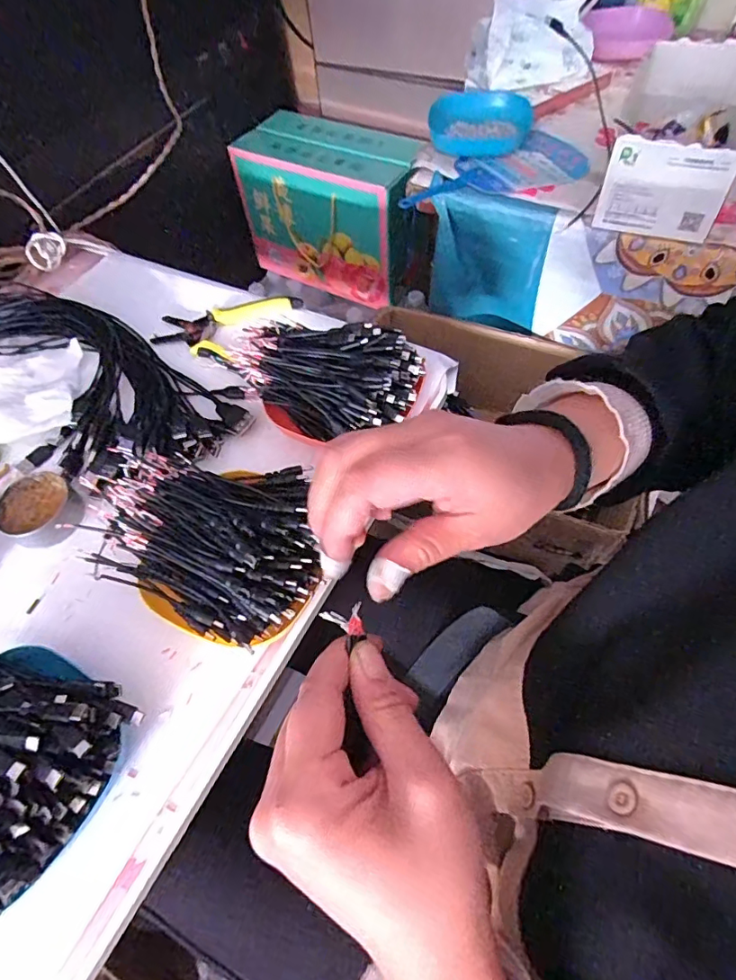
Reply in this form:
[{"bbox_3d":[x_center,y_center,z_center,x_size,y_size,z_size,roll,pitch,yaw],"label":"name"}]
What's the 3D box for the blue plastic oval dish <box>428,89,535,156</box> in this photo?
[{"bbox_3d":[0.155,-0.507,0.706,0.141,0.031,0.127,9,60,9],"label":"blue plastic oval dish"}]

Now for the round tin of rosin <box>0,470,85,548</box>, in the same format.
[{"bbox_3d":[-0.289,0.017,0.448,0.058,0.029,0.063,-1,59,2],"label":"round tin of rosin"}]

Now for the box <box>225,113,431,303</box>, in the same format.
[{"bbox_3d":[-0.062,-0.530,0.969,0.324,0.239,0.155,26,63,17],"label":"box"}]

